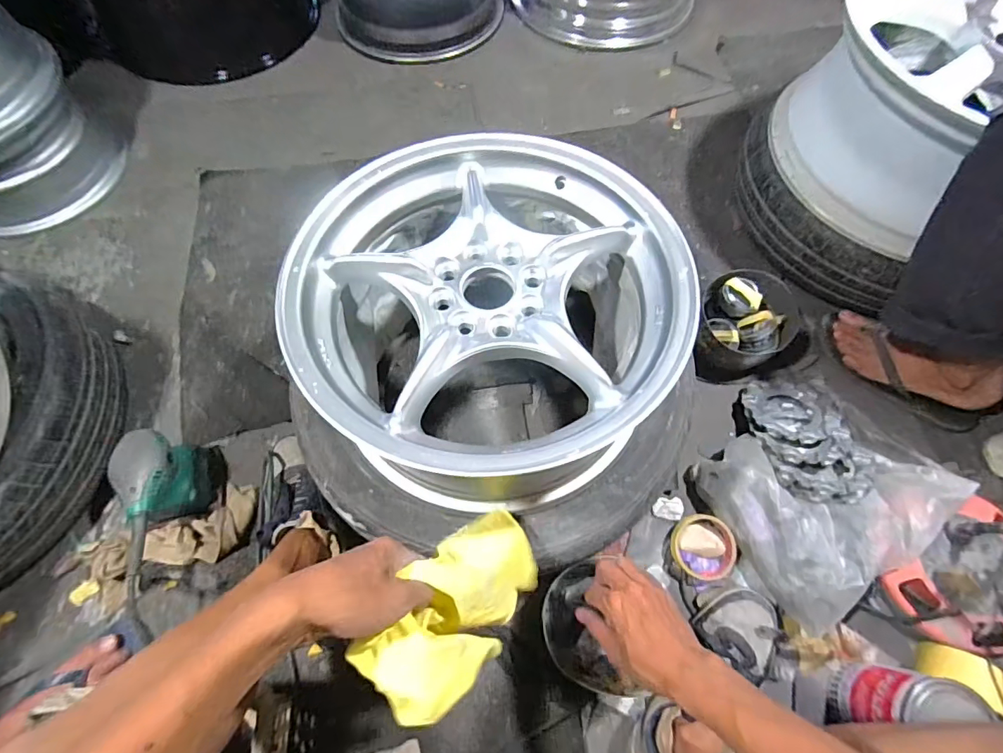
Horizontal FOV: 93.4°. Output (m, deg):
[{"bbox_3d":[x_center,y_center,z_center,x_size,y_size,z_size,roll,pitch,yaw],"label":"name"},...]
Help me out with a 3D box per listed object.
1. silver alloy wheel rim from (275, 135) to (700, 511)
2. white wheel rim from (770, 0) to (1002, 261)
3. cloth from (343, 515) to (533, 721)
[{"bbox_3d":[-0.016,-0.074,0.538,0.392,0.162,0.393,0,67,0],"label":"silver alloy wheel rim"},{"bbox_3d":[0.673,-0.415,0.696,0.413,0.233,0.420,-2,67,-1],"label":"white wheel rim"},{"bbox_3d":[-0.025,0.184,0.412,0.087,0.068,0.201,34,31,14],"label":"cloth"}]

